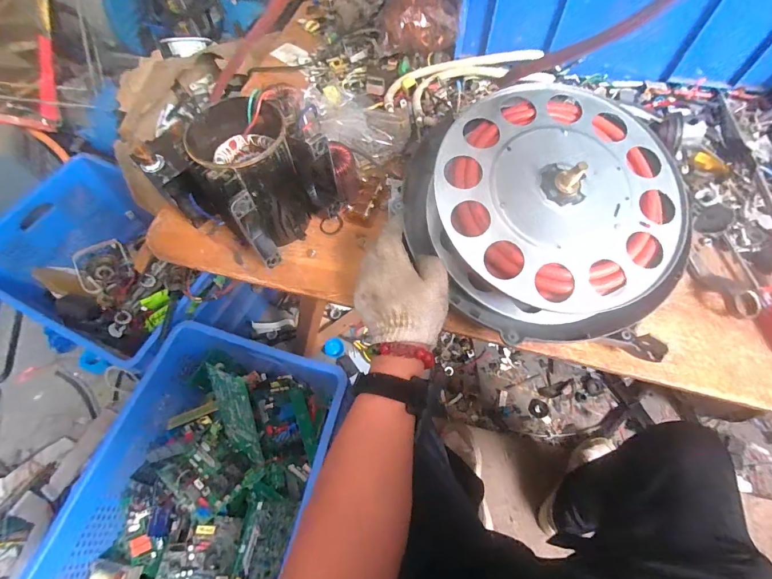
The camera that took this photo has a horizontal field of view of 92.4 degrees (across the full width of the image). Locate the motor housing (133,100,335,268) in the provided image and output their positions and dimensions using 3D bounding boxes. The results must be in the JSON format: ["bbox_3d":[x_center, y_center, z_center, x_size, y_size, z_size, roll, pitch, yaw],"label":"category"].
[{"bbox_3d":[-0.140,-0.116,0.419,0.123,0.132,0.124,29,67,15],"label":"motor housing"}]

